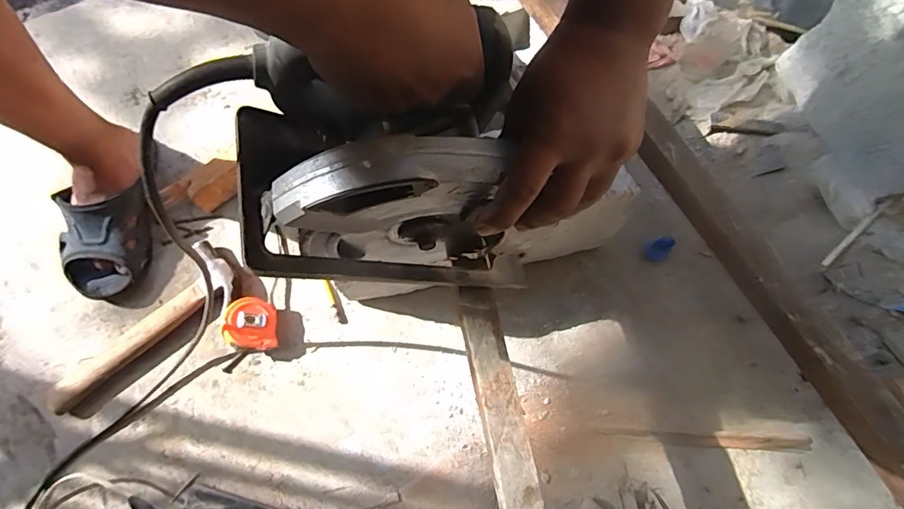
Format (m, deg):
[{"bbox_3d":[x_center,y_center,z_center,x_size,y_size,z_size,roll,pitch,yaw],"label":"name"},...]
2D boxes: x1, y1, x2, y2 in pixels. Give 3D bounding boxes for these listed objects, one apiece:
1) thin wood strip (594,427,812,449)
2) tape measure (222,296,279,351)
[{"bbox_3d":[0.341,0.250,0.646,0.293,0.006,0.016,3,71,-1],"label":"thin wood strip"},{"bbox_3d":[-0.280,0.096,0.661,0.066,0.038,0.071,11,66,-32],"label":"tape measure"}]

